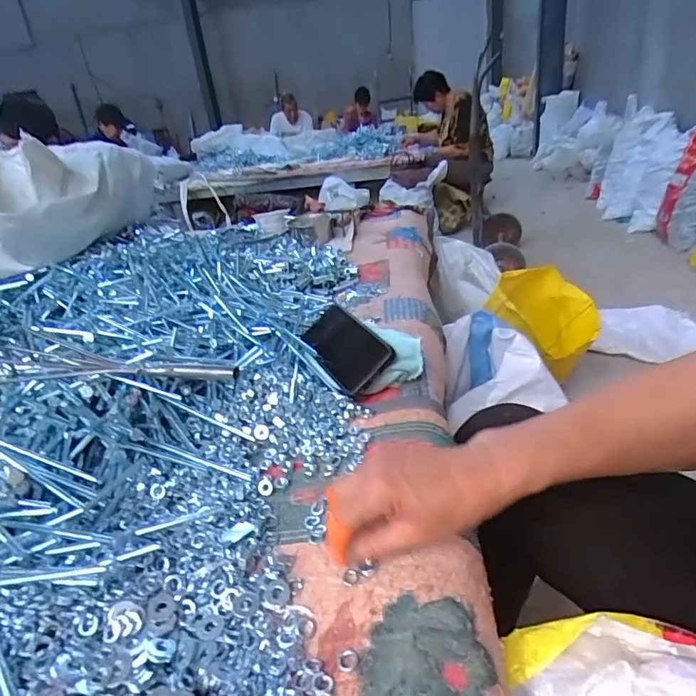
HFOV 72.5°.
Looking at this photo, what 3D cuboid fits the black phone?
[{"bbox_3d":[-0.010,-0.005,0.609,0.072,0.015,0.171,-53,37,3],"label":"black phone"}]

